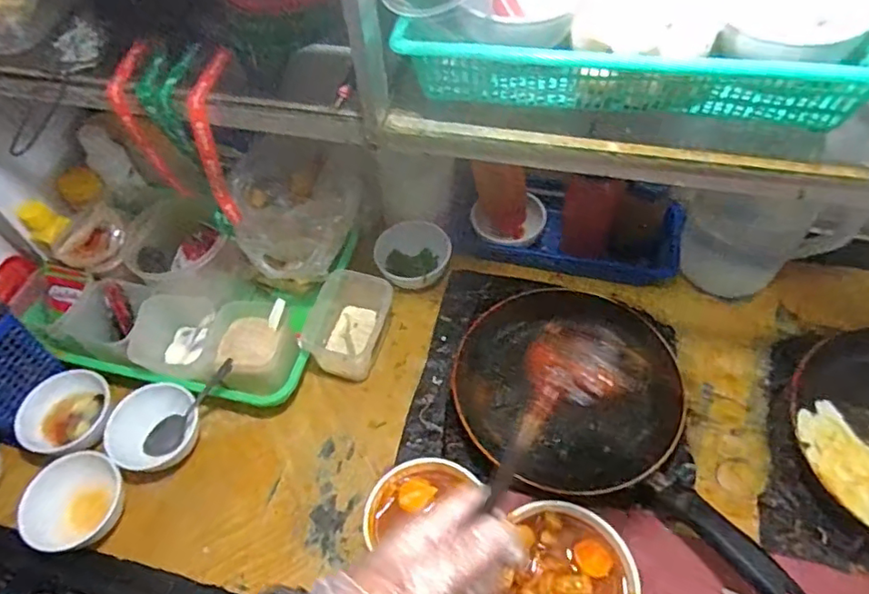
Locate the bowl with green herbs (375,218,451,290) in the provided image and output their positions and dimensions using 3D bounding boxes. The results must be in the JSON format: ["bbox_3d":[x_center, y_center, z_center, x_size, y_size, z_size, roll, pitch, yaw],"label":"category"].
[{"bbox_3d":[-0.026,-0.046,0.740,0.089,0.051,0.103,-11,56,-3],"label":"bowl with green herbs"}]

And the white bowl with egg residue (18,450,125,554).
[{"bbox_3d":[-0.352,0.208,0.586,0.084,0.051,0.091,-2,56,3],"label":"white bowl with egg residue"}]

